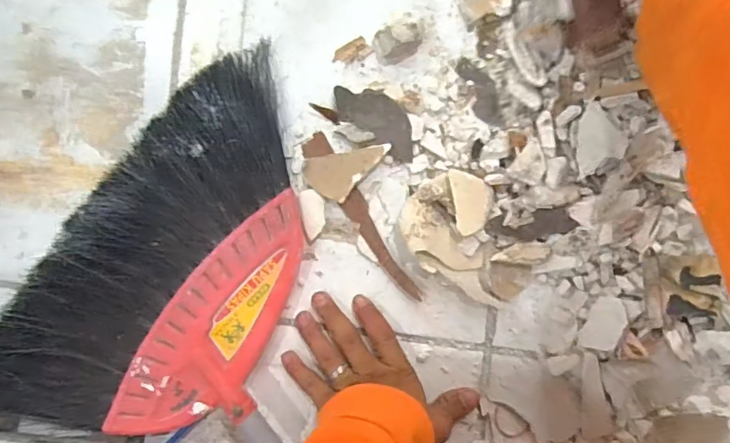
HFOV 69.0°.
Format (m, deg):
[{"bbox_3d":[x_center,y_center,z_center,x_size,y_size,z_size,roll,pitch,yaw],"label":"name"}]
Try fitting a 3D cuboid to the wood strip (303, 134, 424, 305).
[{"bbox_3d":[-0.004,-0.003,0.456,0.022,0.008,0.167,-33,85,6],"label":"wood strip"}]

